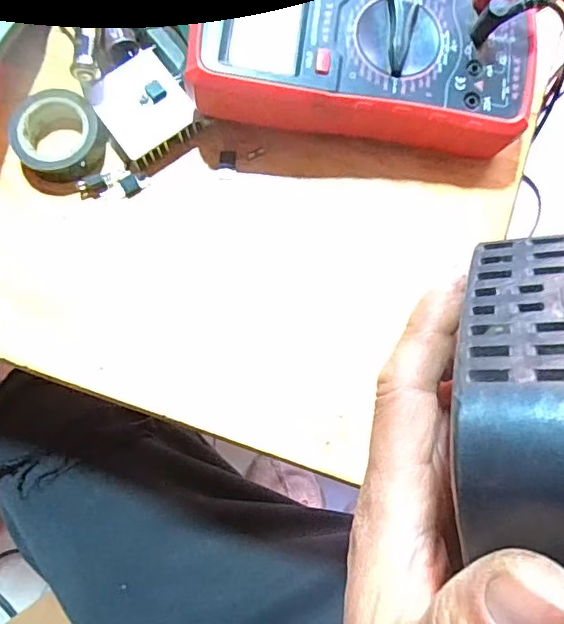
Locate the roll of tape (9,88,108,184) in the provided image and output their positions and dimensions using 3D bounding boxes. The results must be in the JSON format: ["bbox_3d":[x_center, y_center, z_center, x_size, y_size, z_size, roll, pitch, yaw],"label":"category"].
[{"bbox_3d":[-0.127,-0.101,0.323,0.050,0.022,0.048,0,78,0],"label":"roll of tape"}]

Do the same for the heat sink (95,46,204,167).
[{"bbox_3d":[-0.079,-0.117,0.322,0.050,0.014,0.054,-34,80,-6],"label":"heat sink"}]

